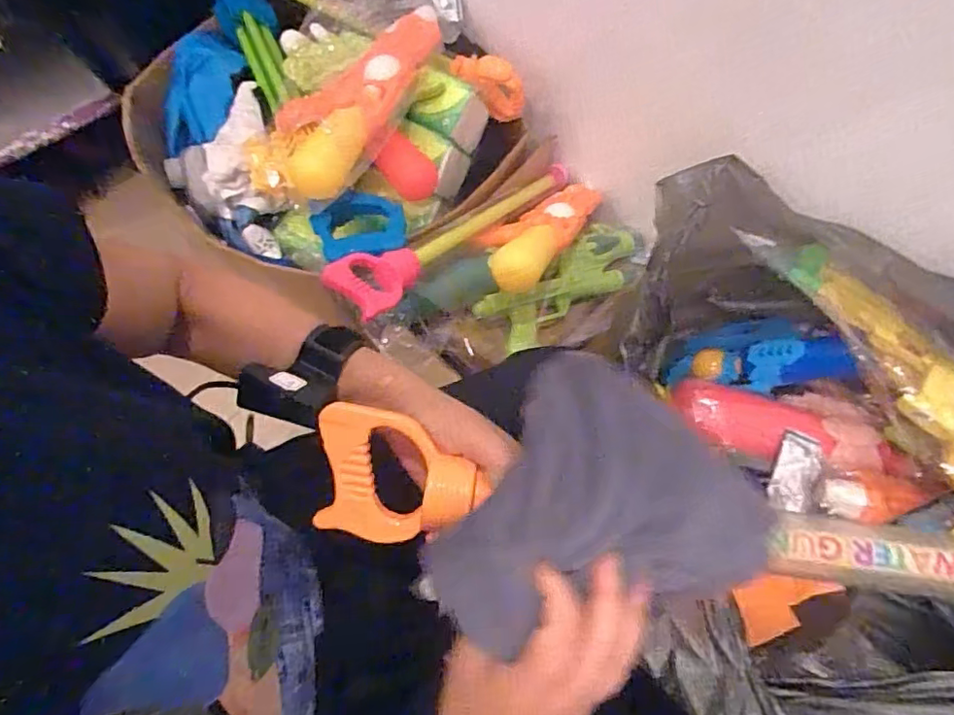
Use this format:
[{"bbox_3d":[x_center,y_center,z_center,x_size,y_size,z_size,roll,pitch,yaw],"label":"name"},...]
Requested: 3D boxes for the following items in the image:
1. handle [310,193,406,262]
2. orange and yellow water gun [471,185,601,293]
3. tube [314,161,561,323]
[{"bbox_3d":[-0.162,-0.178,0.783,0.123,0.040,0.105,-4,65,-2],"label":"handle"},{"bbox_3d":[0.093,-0.210,0.906,0.125,0.070,0.321,28,46,12],"label":"orange and yellow water gun"},{"bbox_3d":[-0.009,-0.200,0.875,0.078,0.050,0.538,37,46,15],"label":"tube"}]

